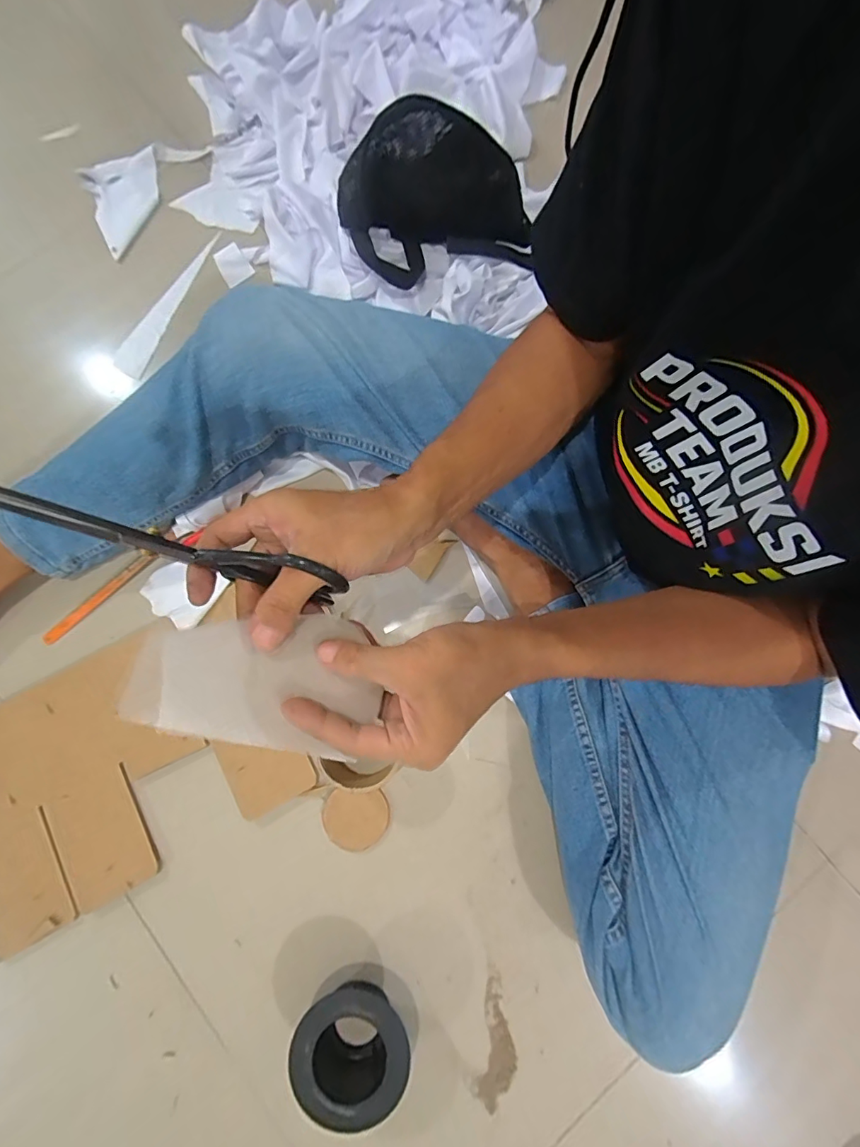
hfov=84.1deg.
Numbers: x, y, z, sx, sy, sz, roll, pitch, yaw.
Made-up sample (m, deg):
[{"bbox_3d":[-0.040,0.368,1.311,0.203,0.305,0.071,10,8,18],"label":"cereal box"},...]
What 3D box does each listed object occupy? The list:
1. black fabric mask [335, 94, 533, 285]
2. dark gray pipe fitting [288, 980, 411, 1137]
[{"bbox_3d":[0.000,-0.451,0.580,0.215,0.115,0.142,-10,80,-1],"label":"black fabric mask"},{"bbox_3d":[-0.076,0.447,0.454,0.096,0.059,0.100,0,80,1],"label":"dark gray pipe fitting"}]

